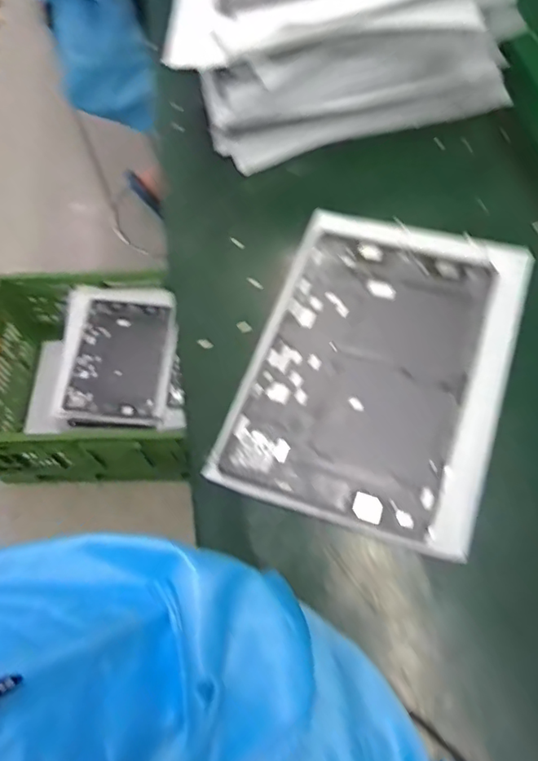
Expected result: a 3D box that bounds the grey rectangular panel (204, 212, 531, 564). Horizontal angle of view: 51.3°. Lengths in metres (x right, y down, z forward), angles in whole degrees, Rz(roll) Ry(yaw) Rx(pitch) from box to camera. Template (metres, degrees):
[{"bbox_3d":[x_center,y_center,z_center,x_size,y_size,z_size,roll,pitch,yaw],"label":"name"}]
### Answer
[{"bbox_3d":[0.089,-0.016,0.467,0.199,0.021,0.277,18,66,12],"label":"grey rectangular panel"}]

